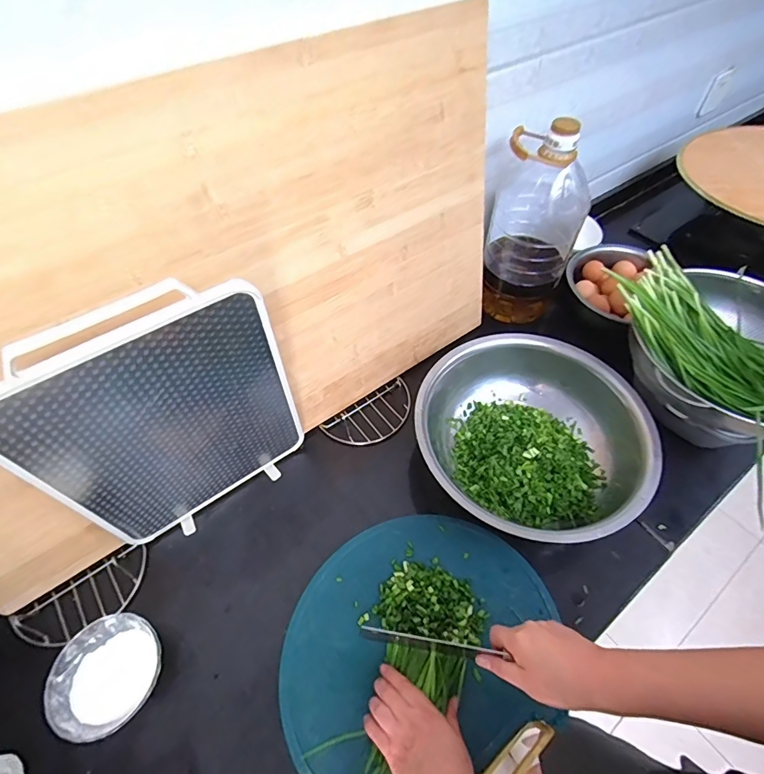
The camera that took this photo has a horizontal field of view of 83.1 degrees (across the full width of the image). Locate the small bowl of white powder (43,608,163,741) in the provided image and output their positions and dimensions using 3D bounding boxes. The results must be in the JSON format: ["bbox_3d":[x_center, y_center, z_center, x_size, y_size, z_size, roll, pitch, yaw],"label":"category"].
[{"bbox_3d":[-0.329,0.347,0.526,0.115,0.057,0.117,-1,53,1],"label":"small bowl of white powder"}]

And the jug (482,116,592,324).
[{"bbox_3d":[0.278,-0.288,0.793,0.154,0.342,0.126,19,56,15],"label":"jug"}]

